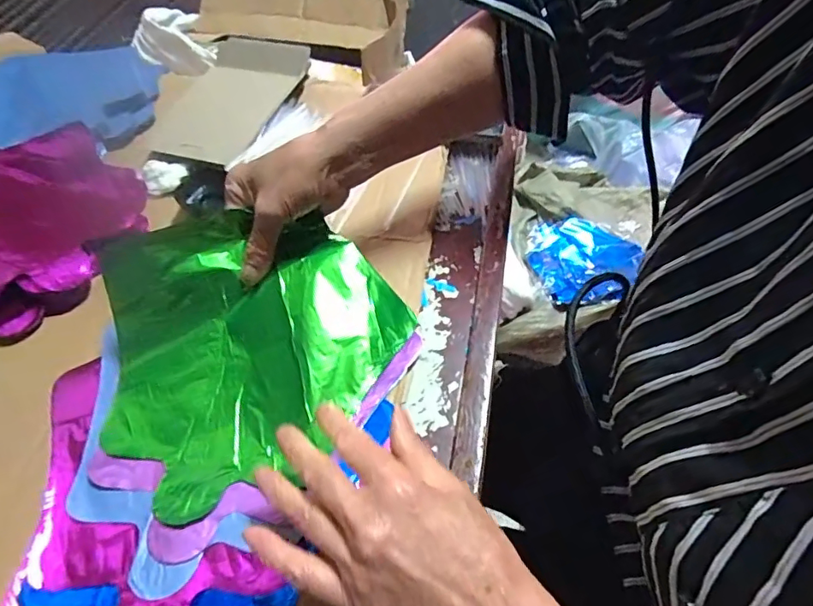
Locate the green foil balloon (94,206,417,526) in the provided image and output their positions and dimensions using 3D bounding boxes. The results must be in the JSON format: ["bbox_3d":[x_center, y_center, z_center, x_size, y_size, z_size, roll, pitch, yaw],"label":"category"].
[{"bbox_3d":[-0.118,0.024,0.399,0.221,0.033,0.199,-25,72,-11],"label":"green foil balloon"}]

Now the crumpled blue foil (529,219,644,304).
[{"bbox_3d":[0.370,-0.095,1.084,0.229,0.040,0.249,-7,52,-2],"label":"crumpled blue foil"}]

